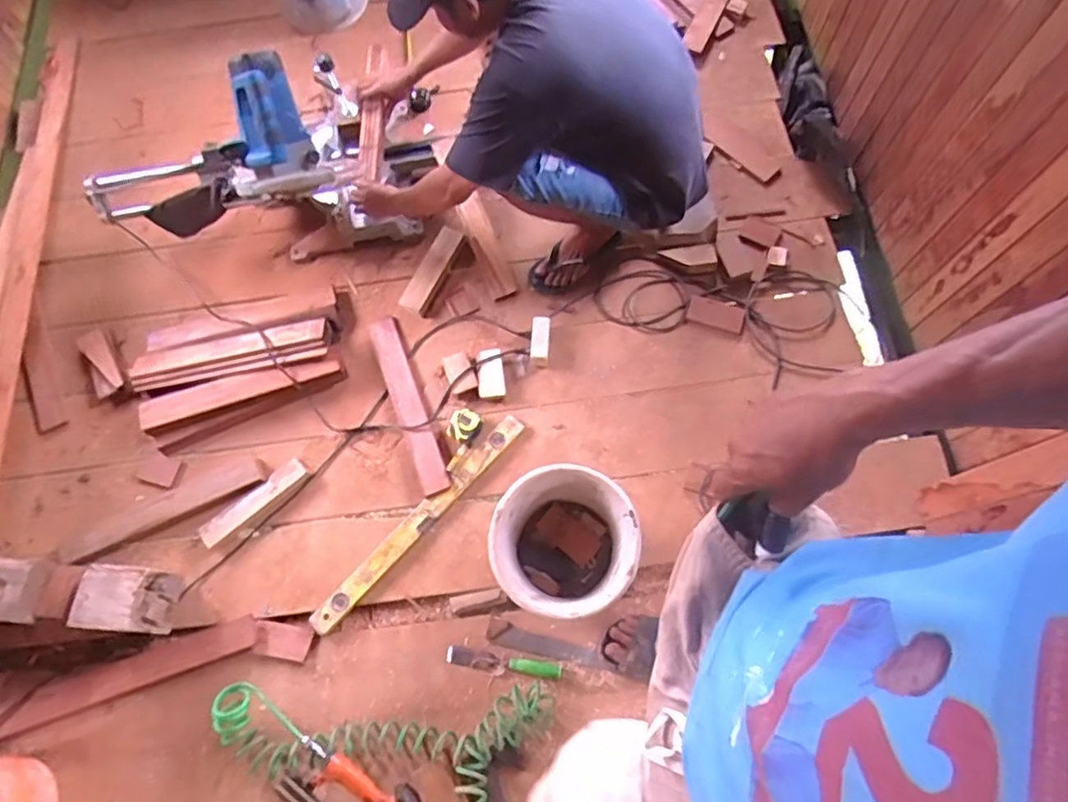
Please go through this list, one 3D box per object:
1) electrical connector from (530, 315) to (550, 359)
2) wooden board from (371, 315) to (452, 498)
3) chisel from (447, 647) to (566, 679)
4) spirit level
[{"bbox_3d":[0.015,-0.150,1.511,0.044,0.022,0.099,3,99,0],"label":"electrical connector"},{"bbox_3d":[-0.297,-0.001,1.492,0.065,0.021,0.453,-21,71,-3],"label":"wooden board"},{"bbox_3d":[-0.064,0.554,1.334,0.241,0.022,0.036,8,72,6],"label":"chisel"},{"bbox_3d":[-0.256,0.262,1.415,0.067,0.024,0.615,40,78,15],"label":"spirit level"}]

